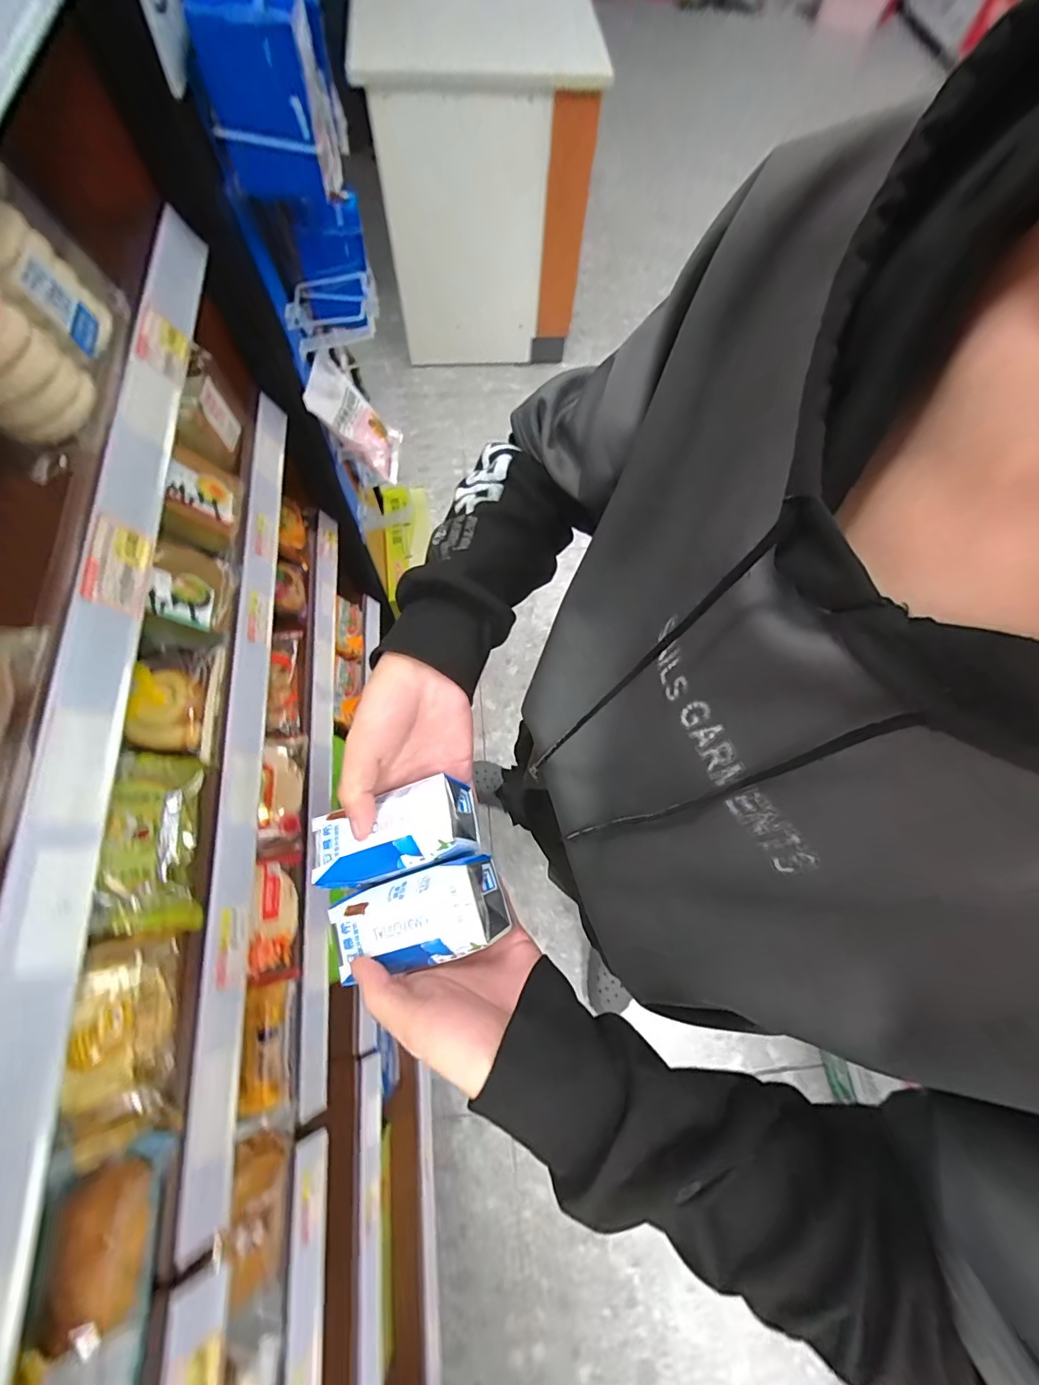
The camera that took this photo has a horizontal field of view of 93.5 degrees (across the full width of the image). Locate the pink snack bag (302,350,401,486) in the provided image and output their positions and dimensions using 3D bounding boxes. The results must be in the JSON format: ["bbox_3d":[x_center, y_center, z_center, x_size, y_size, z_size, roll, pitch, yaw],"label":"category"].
[{"bbox_3d":[-0.245,-0.424,0.756,0.029,0.187,0.127,-12,65,28],"label":"pink snack bag"}]

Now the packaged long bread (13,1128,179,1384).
[{"bbox_3d":[-0.280,0.435,0.303,0.062,0.051,0.243,-4,70,-4],"label":"packaged long bread"}]

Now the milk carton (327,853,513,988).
[{"bbox_3d":[-0.061,0.134,0.291,0.106,0.032,0.049,-18,70,8],"label":"milk carton"}]

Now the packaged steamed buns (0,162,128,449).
[{"bbox_3d":[-0.329,-0.254,0.327,0.042,0.087,0.147,3,69,-1],"label":"packaged steamed buns"}]

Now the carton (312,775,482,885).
[{"bbox_3d":[-0.078,0.090,0.312,0.105,0.038,0.049,-20,71,7],"label":"carton"}]

